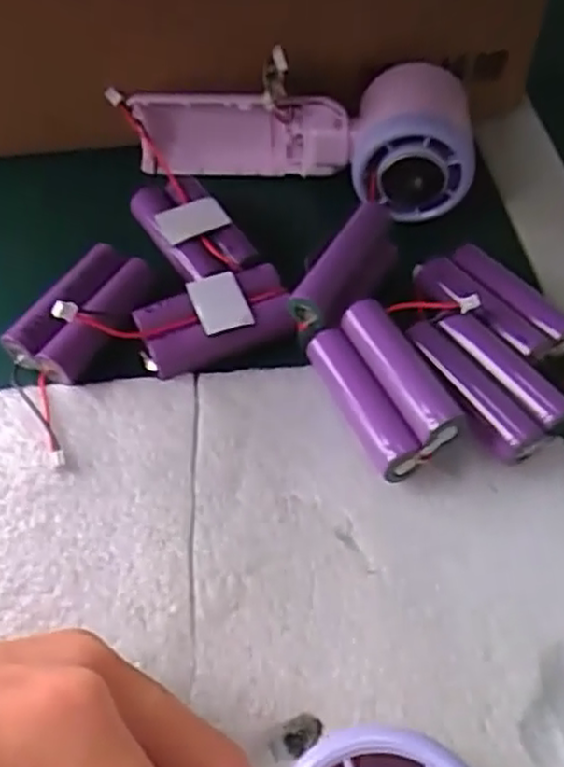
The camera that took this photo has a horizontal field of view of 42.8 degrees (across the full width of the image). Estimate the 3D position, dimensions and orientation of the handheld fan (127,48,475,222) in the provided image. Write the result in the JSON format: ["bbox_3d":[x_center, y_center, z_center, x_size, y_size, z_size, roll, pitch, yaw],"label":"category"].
[{"bbox_3d":[0.010,-0.130,0.353,0.168,0.057,0.060,11,56,6],"label":"handheld fan"}]

